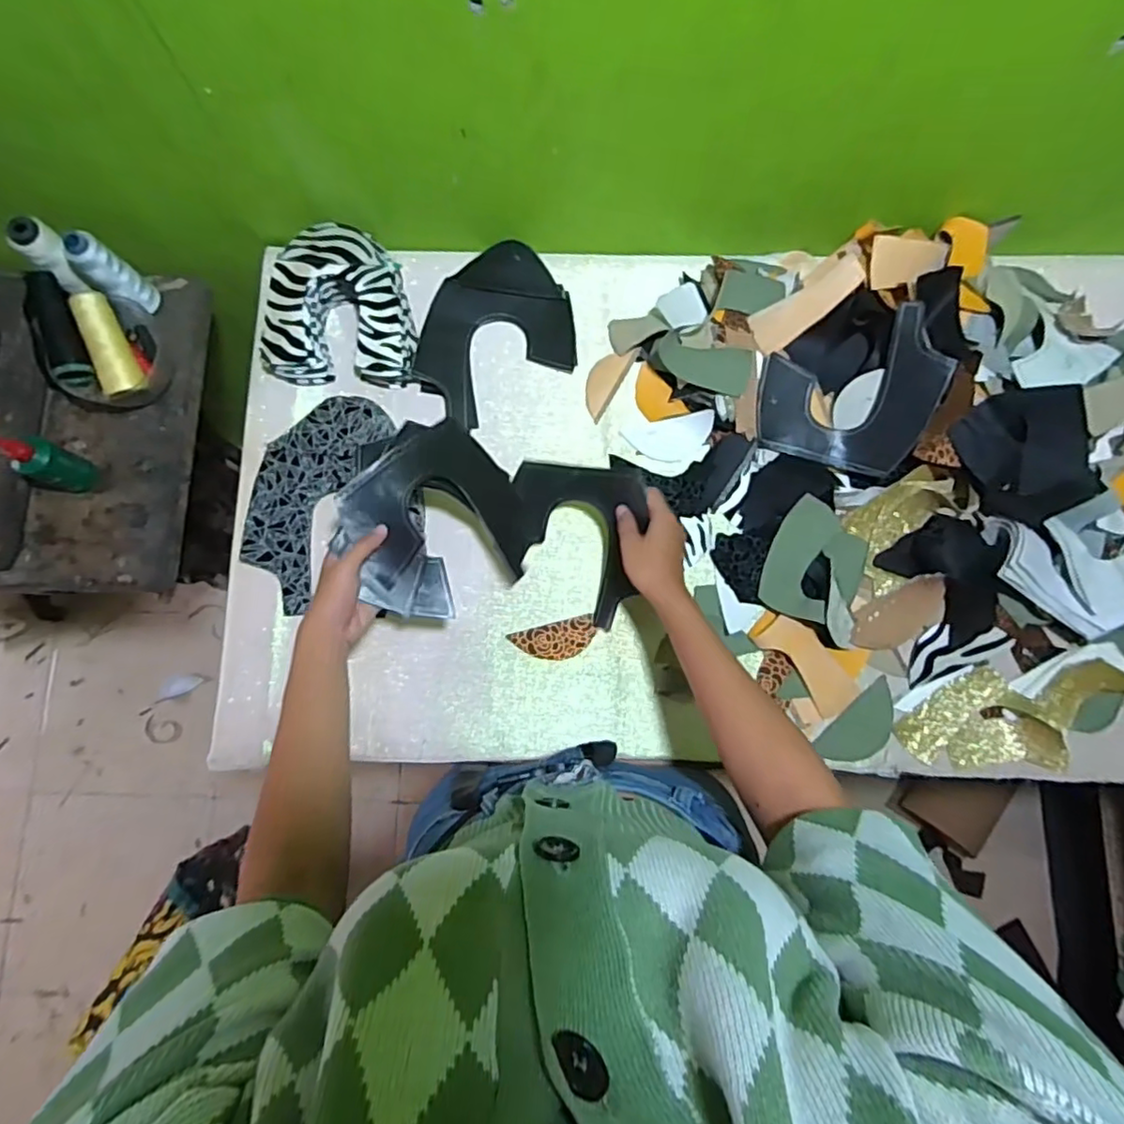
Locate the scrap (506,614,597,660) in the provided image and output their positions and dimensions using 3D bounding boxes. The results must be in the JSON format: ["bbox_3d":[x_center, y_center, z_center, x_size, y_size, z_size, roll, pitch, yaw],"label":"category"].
[{"bbox_3d":[-0.007,0.088,0.697,0.094,0.004,0.040,-15,81,-3],"label":"scrap"}]

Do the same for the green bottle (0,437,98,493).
[{"bbox_3d":[-0.566,-0.108,0.685,0.038,0.112,0.048,22,81,4],"label":"green bottle"}]

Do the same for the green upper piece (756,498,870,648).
[{"bbox_3d":[0.284,0.008,0.686,0.116,0.034,0.123,29,82,5],"label":"green upper piece"}]

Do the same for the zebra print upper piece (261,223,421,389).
[{"bbox_3d":[-0.258,-0.296,0.725,0.168,0.071,0.167,-2,80,0],"label":"zebra print upper piece"}]

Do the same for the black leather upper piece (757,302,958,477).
[{"bbox_3d":[0.309,-0.189,0.675,0.175,0.019,0.168,6,108,18],"label":"black leather upper piece"}]

